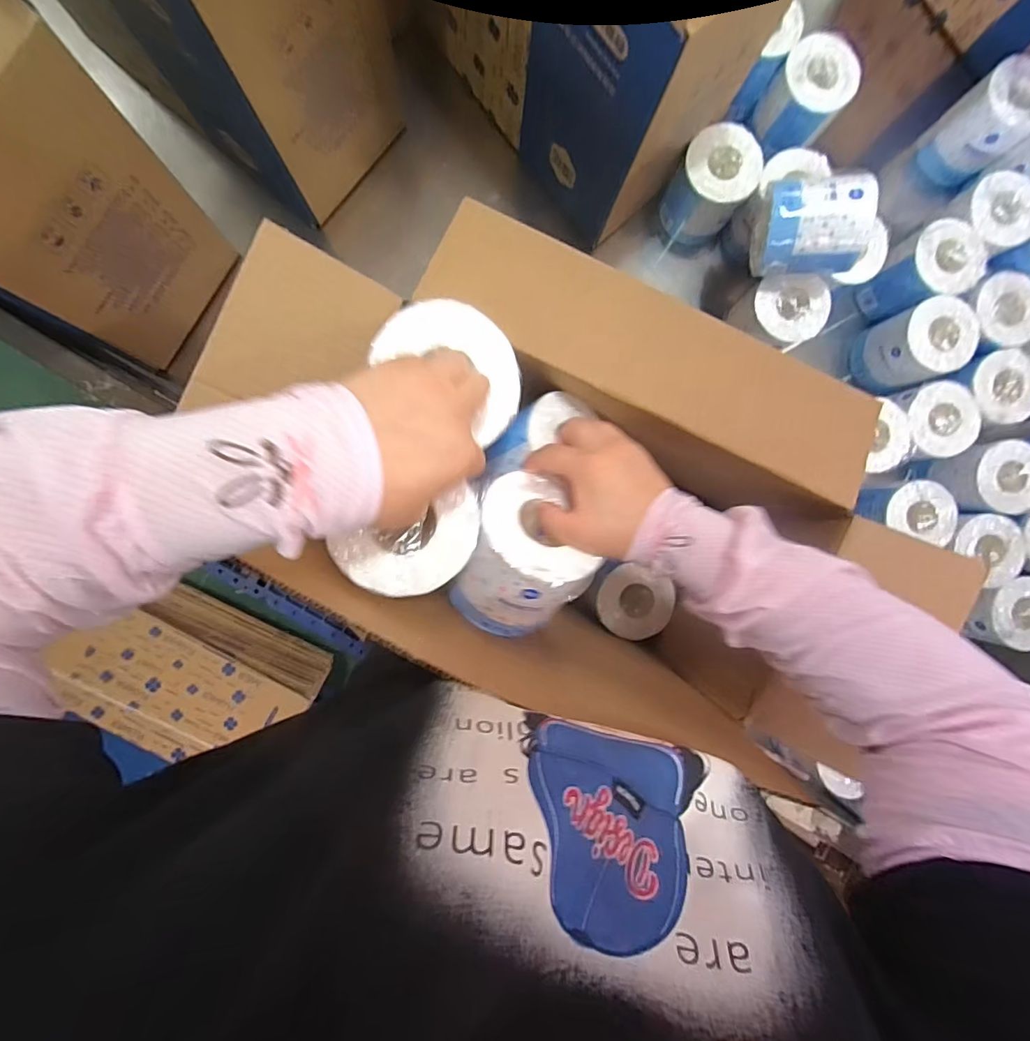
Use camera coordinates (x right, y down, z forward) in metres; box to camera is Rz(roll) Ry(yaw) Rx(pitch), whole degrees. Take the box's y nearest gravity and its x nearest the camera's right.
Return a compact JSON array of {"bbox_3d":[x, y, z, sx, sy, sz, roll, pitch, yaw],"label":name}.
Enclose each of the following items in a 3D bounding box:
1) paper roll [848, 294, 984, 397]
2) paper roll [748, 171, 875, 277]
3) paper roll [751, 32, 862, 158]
[{"bbox_3d":[0.572,-0.250,0.708,0.099,0.119,0.098,0,91,-4],"label":"paper roll"},{"bbox_3d":[0.351,-0.351,0.581,0.115,0.082,0.099,3,104,12],"label":"paper roll"},{"bbox_3d":[0.392,-0.576,0.662,0.094,0.086,0.097,0,91,-4],"label":"paper roll"}]

